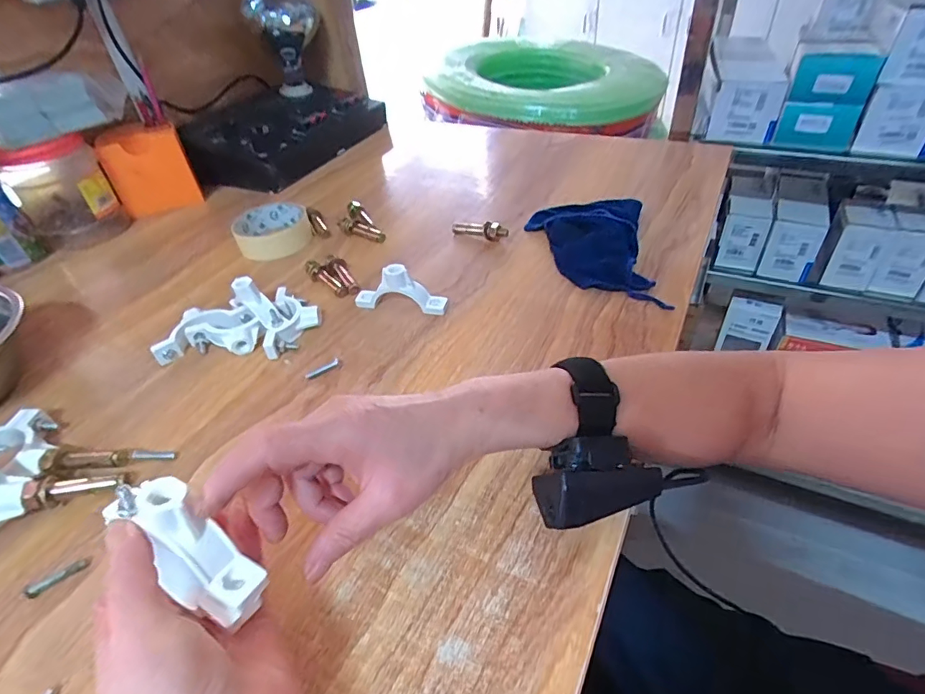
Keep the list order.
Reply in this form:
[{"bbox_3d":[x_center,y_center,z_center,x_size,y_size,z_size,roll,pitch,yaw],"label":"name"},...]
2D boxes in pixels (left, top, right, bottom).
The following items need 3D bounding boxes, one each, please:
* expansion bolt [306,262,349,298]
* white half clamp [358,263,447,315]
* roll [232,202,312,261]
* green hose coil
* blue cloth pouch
[{"bbox_3d":[-0.140,-0.070,0.500,0.016,0.014,0.069,-34,48,-28],"label":"expansion bolt"},{"bbox_3d":[-0.060,-0.054,0.453,0.087,0.044,0.020,4,42,11],"label":"white half clamp"},{"bbox_3d":[-0.226,-0.140,0.584,0.084,0.031,0.084,-16,42,-11],"label":"roll"},{"bbox_3d":[0.187,-0.569,1.062,0.452,0.103,0.454,7,43,15],"label":"green hose coil"},{"bbox_3d":[0.131,-0.103,0.496,0.116,0.031,0.167,0,42,7],"label":"blue cloth pouch"}]

